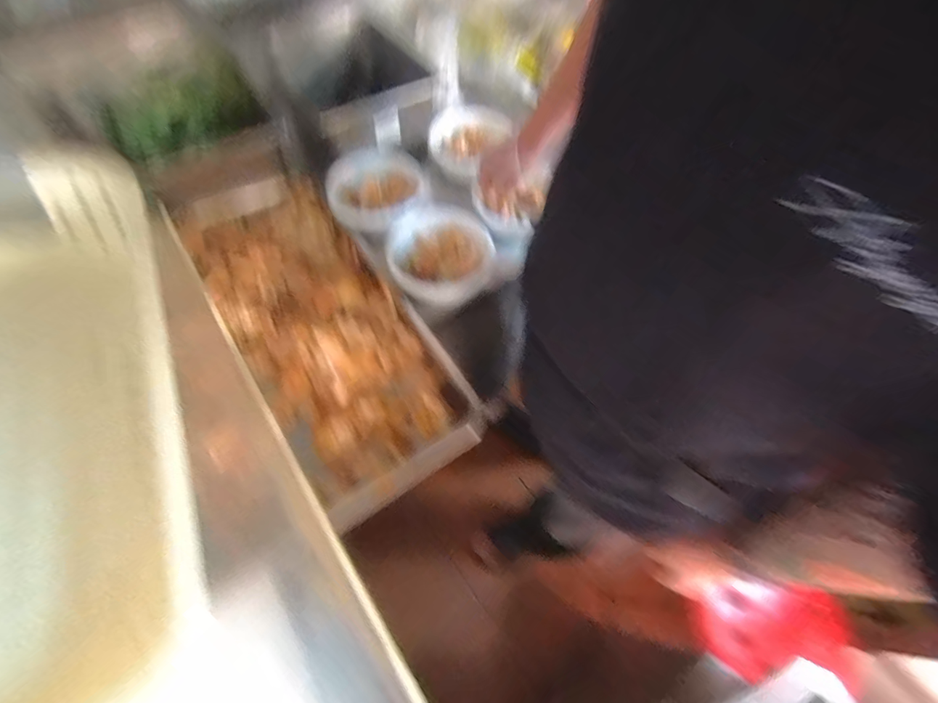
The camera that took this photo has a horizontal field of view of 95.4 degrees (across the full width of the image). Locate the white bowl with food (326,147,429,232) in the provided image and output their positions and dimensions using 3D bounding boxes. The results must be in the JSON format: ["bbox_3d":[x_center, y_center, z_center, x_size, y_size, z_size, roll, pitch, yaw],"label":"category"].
[{"bbox_3d":[-0.163,-0.296,0.773,0.163,0.069,0.161,0,60,-1],"label":"white bowl with food"}]

